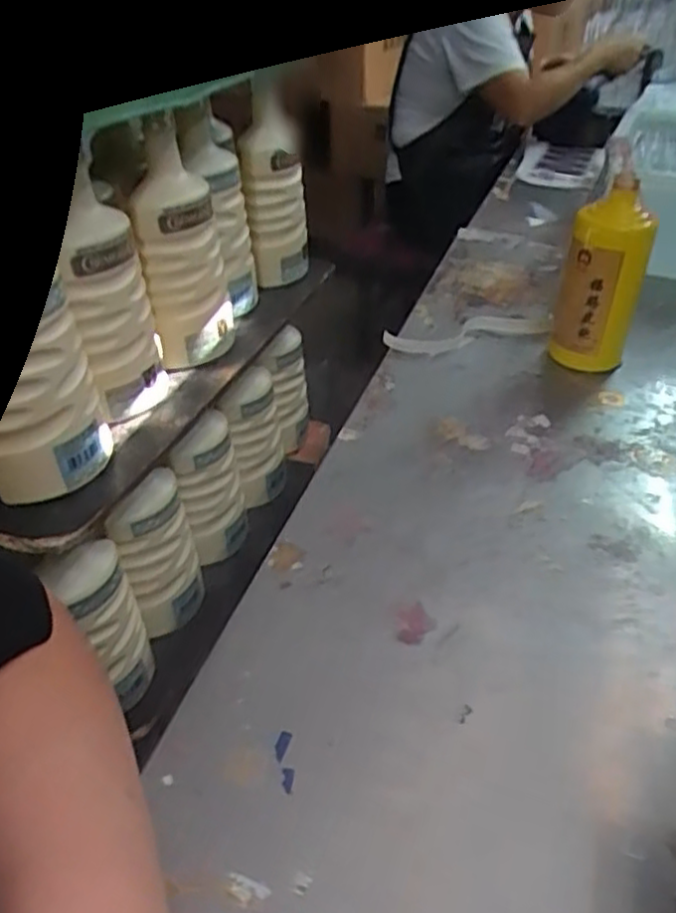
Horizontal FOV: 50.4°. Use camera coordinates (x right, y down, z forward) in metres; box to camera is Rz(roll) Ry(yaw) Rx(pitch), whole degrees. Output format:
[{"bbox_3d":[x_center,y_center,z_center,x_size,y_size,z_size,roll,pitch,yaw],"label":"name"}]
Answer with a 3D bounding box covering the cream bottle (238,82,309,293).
[{"bbox_3d":[-0.071,-0.286,0.785,0.057,0.201,0.062,7,37,13],"label":"cream bottle"}]

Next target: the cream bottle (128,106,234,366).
[{"bbox_3d":[-0.142,-0.189,0.663,0.061,0.219,0.069,1,36,5],"label":"cream bottle"}]

